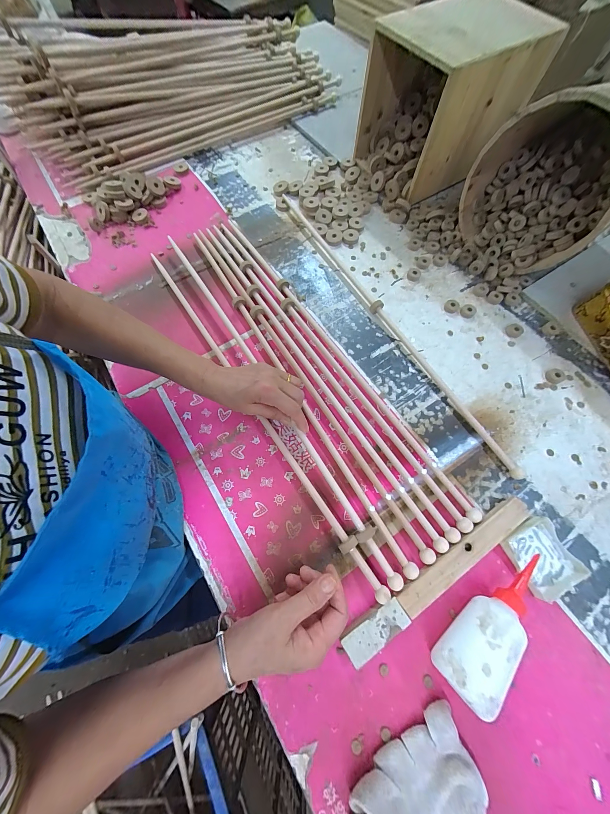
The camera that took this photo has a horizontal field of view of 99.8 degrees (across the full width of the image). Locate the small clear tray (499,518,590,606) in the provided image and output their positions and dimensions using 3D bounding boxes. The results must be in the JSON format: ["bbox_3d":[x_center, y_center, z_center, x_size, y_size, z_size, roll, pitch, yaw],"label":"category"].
[{"bbox_3d":[0.306,0.194,0.333,0.077,0.016,0.082,-23,71,-8],"label":"small clear tray"}]

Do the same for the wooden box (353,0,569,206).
[{"bbox_3d":[0.283,-0.615,0.522,0.287,0.206,0.203,-29,72,-11],"label":"wooden box"}]

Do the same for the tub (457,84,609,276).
[{"bbox_3d":[0.432,-0.380,0.444,0.202,0.224,0.224,-31,73,-11],"label":"tub"}]

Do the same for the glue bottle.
[{"bbox_3d":[0.222,0.245,0.296,0.181,0.052,0.053,-31,72,-24],"label":"glue bottle"}]

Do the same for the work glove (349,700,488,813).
[{"bbox_3d":[0.119,0.404,0.247,0.137,0.033,0.119,-28,72,-10],"label":"work glove"}]

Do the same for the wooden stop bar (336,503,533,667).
[{"bbox_3d":[0.171,0.211,0.325,0.287,0.020,0.033,-31,73,-11],"label":"wooden stop bar"}]

